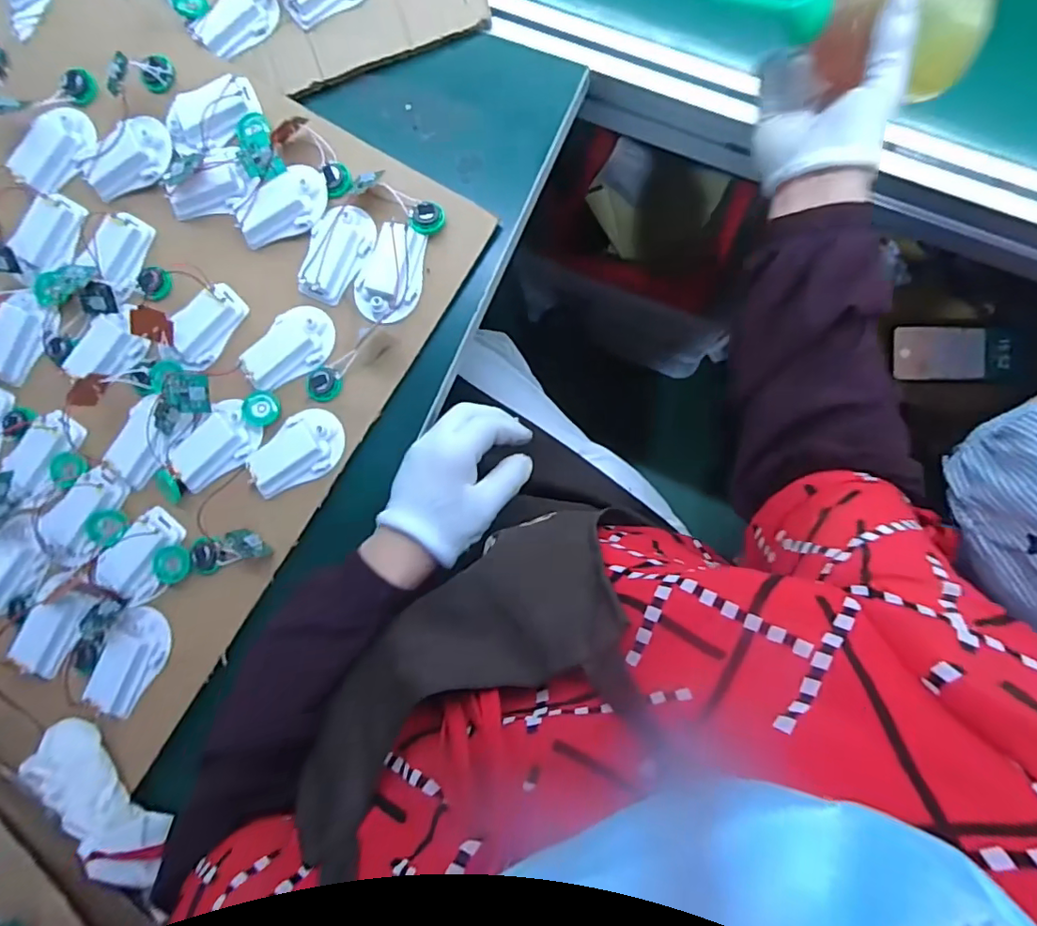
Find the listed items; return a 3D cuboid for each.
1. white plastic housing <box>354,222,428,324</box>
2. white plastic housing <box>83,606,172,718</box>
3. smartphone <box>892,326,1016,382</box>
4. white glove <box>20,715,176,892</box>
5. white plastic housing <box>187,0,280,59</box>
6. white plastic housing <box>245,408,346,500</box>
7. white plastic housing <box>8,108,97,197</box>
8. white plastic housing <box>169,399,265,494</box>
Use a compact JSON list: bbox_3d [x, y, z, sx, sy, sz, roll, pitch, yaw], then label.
[{"bbox_3d":[-0.099,-0.148,0.432,0.050,0.013,0.074,25,87,8],"label":"white plastic housing"},{"bbox_3d":[-0.299,0.153,0.422,0.040,0.017,0.077,19,86,7],"label":"white plastic housing"},{"bbox_3d":[0.559,-0.141,0.713,0.136,0.009,0.071,5,85,12],"label":"smartphone"},{"bbox_3d":[-0.306,0.247,0.401,0.134,0.041,0.041,38,89,16],"label":"white glove"},{"bbox_3d":[-0.240,-0.377,0.474,0.074,0.012,0.041,-43,103,-7],"label":"white plastic housing"},{"bbox_3d":[-0.176,-0.010,0.433,0.076,0.013,0.051,-28,82,2],"label":"white plastic housing"},{"bbox_3d":[-0.388,-0.263,0.462,0.044,0.021,0.075,30,88,8],"label":"white plastic housing"},{"bbox_3d":[-0.244,-0.014,0.445,0.070,0.016,0.047,-39,82,1],"label":"white plastic housing"}]

